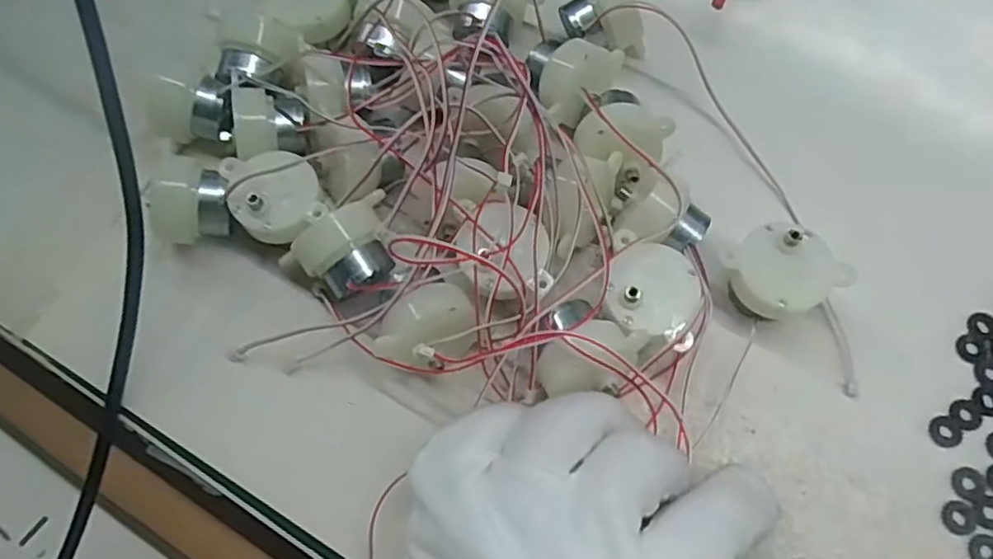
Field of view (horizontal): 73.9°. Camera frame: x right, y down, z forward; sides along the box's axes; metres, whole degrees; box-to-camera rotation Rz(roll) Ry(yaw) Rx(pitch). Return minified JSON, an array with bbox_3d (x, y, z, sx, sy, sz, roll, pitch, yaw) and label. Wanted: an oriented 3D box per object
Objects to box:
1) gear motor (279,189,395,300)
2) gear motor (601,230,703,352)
[{"bbox_3d":[-0.052,-0.007,0.236,0.039,0.031,0.027,-30,71,-11],"label":"gear motor"},{"bbox_3d":[0.053,0.006,0.231,0.032,0.029,0.034,0,68,1],"label":"gear motor"}]

